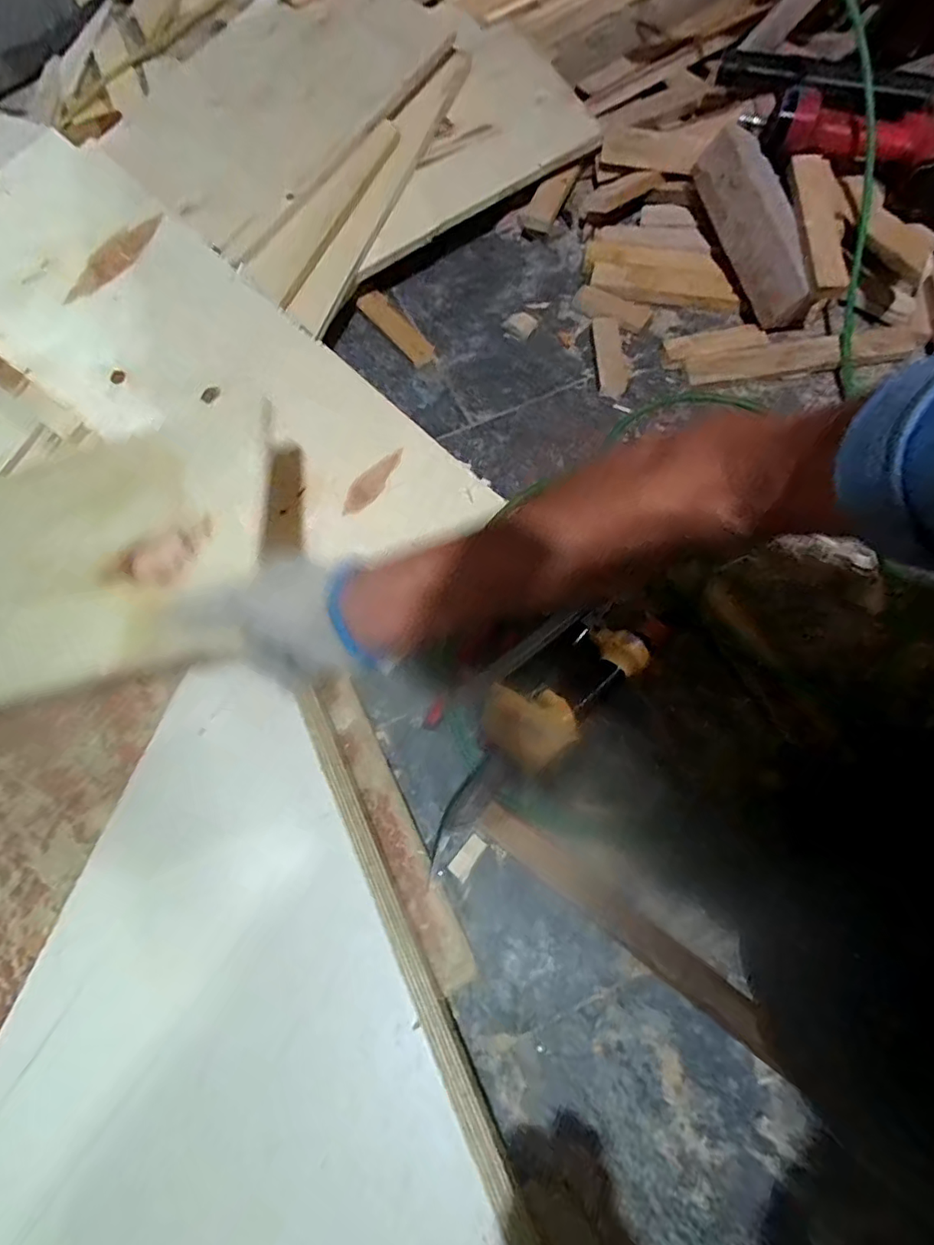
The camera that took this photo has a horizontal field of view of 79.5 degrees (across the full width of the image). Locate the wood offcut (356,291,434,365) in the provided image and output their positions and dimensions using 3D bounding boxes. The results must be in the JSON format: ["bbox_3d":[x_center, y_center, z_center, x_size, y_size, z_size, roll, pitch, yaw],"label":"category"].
[{"bbox_3d":[-0.093,-0.393,0.751,0.036,0.018,0.133,-36,73,-10],"label":"wood offcut"}]

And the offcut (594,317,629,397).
[{"bbox_3d":[0.188,-0.345,0.728,0.038,0.008,0.123,-1,70,2],"label":"offcut"}]

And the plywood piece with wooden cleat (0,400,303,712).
[{"bbox_3d":[-0.440,-0.023,0.480,0.644,0.021,0.232,-11,67,13],"label":"plywood piece with wooden cleat"}]

